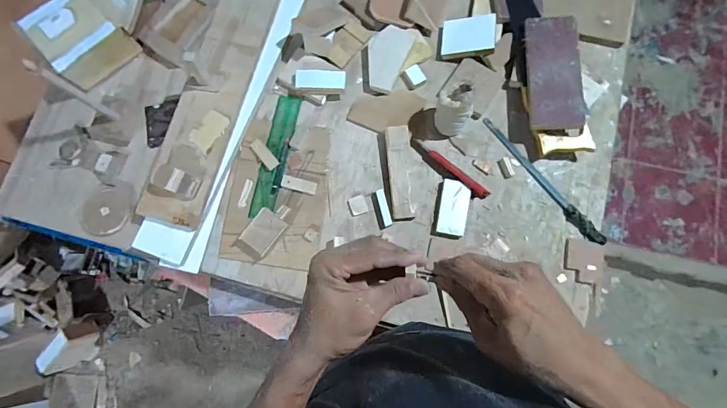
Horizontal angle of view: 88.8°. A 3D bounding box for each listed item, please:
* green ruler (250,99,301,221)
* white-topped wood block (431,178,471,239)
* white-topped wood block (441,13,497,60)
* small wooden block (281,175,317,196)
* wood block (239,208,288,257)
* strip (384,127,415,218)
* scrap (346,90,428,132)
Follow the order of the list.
[{"bbox_3d":[-0.170,-0.095,0.720,0.049,0.010,0.246,11,80,1],"label":"green ruler"},{"bbox_3d":[0.163,0.010,0.693,0.058,0.016,0.106,11,79,5],"label":"white-topped wood block"},{"bbox_3d":[0.210,-0.335,0.741,0.103,0.013,0.080,4,83,25],"label":"white-topped wood block"},{"bbox_3d":[-0.122,-0.036,0.704,0.067,0.006,0.024,15,79,6],"label":"small wooden block"},{"bbox_3d":[-0.179,0.052,0.678,0.056,0.039,0.074,38,83,6],"label":"wood block"},{"bbox_3d":[0.070,-0.059,0.701,0.045,0.023,0.172,-5,78,1],"label":"strip"},{"bbox_3d":[0.048,-0.185,0.734,0.147,0.010,0.078,-9,78,1],"label":"scrap"}]

